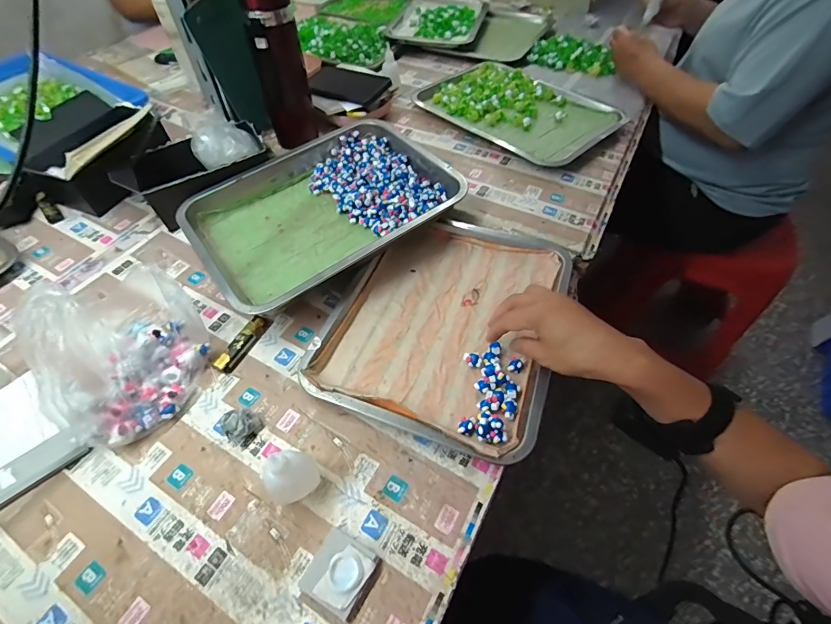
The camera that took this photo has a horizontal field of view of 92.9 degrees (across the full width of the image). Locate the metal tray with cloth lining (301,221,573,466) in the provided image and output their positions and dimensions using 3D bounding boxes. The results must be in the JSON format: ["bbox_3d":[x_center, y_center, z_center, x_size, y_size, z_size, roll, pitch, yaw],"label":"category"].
[{"bbox_3d":[0.042,0.000,0.487,0.257,0.047,0.311,18,56,12],"label":"metal tray with cloth lining"}]

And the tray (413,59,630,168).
[{"bbox_3d":[0.189,-0.391,0.740,0.238,0.024,0.345,-37,62,-24],"label":"tray"}]

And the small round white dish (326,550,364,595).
[{"bbox_3d":[-0.058,0.215,0.327,0.029,0.005,0.029,0,54,0],"label":"small round white dish"}]

